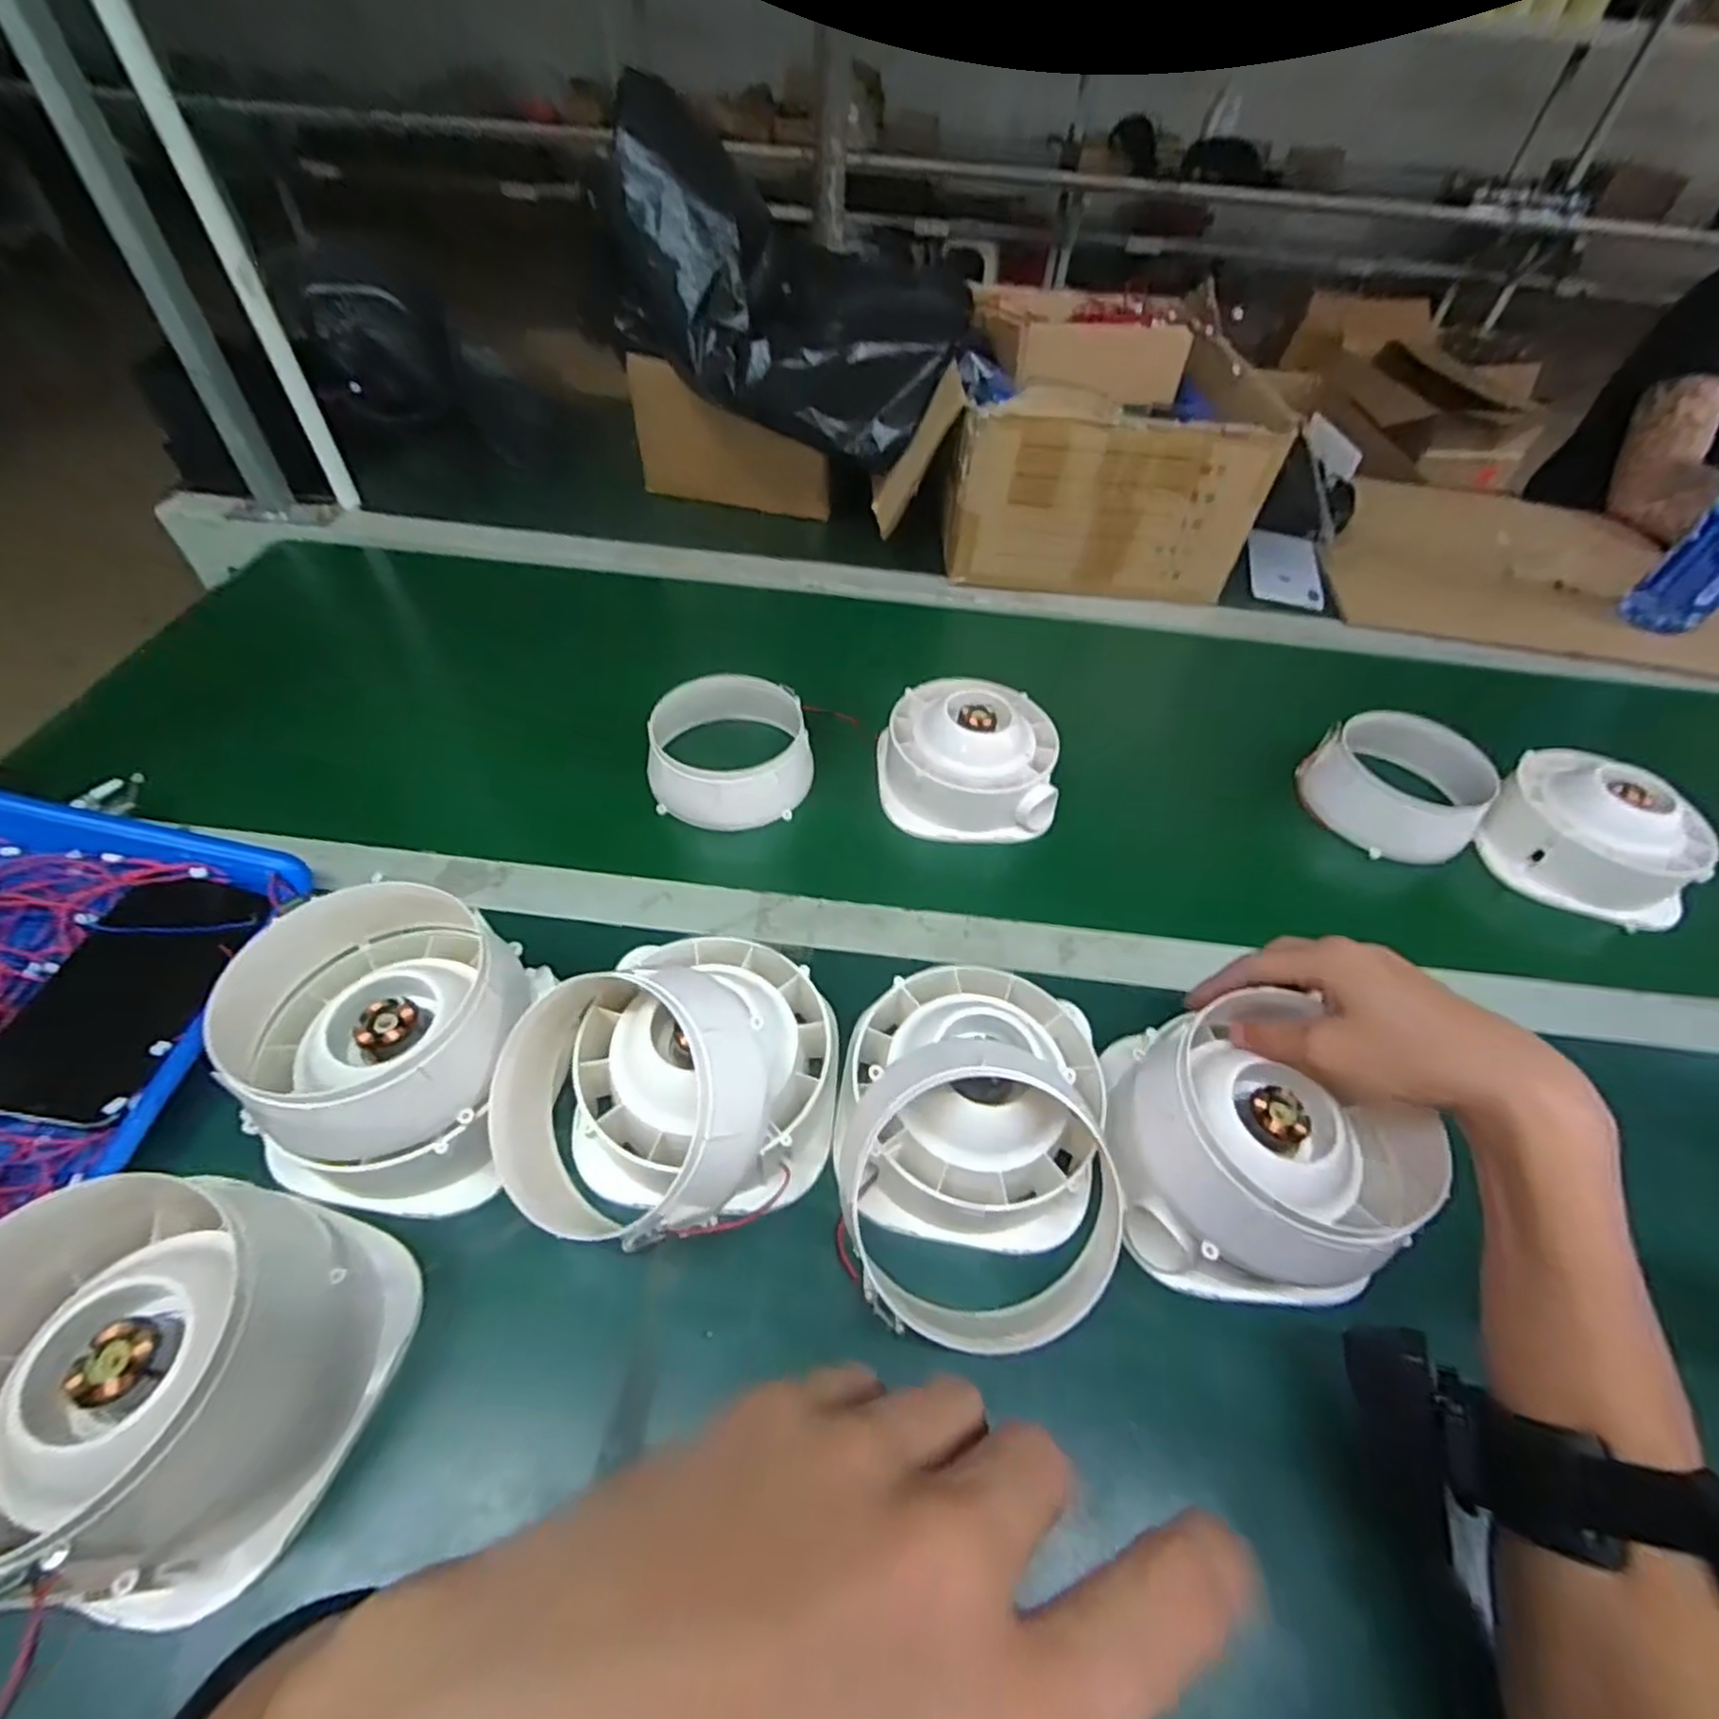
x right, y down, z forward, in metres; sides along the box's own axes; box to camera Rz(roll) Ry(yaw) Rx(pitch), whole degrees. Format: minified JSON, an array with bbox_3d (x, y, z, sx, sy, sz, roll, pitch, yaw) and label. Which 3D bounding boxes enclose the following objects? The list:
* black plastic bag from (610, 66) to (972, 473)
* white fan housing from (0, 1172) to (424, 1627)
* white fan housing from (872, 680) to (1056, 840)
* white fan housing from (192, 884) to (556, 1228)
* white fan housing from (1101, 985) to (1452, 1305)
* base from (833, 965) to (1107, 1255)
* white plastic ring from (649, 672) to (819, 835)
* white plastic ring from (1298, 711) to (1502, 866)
[{"bbox_3d":[-0.063,-0.528,0.690,0.337,0.220,0.174,-2,49,-5],"label":"black plastic bag"},{"bbox_3d":[-0.267,0.192,0.280,0.121,0.098,0.126,7,49,3],"label":"white fan housing"},{"bbox_3d":[0.084,-0.083,0.575,0.132,0.074,0.115,5,49,0],"label":"white fan housing"},{"bbox_3d":[-0.236,0.088,0.377,0.131,0.096,0.148,9,49,5],"label":"white fan housing"},{"bbox_3d":[0.197,0.141,0.364,0.135,0.093,0.125,-19,53,-18],"label":"white fan housing"},{"bbox_3d":[0.059,0.122,0.386,0.130,0.064,0.130,9,49,4],"label":"base"},{"bbox_3d":[-0.099,-0.080,0.554,0.124,0.057,0.107,-8,50,-11],"label":"white plastic ring"},{"bbox_3d":[0.436,-0.059,0.595,0.118,0.067,0.118,2,49,-2],"label":"white plastic ring"}]

